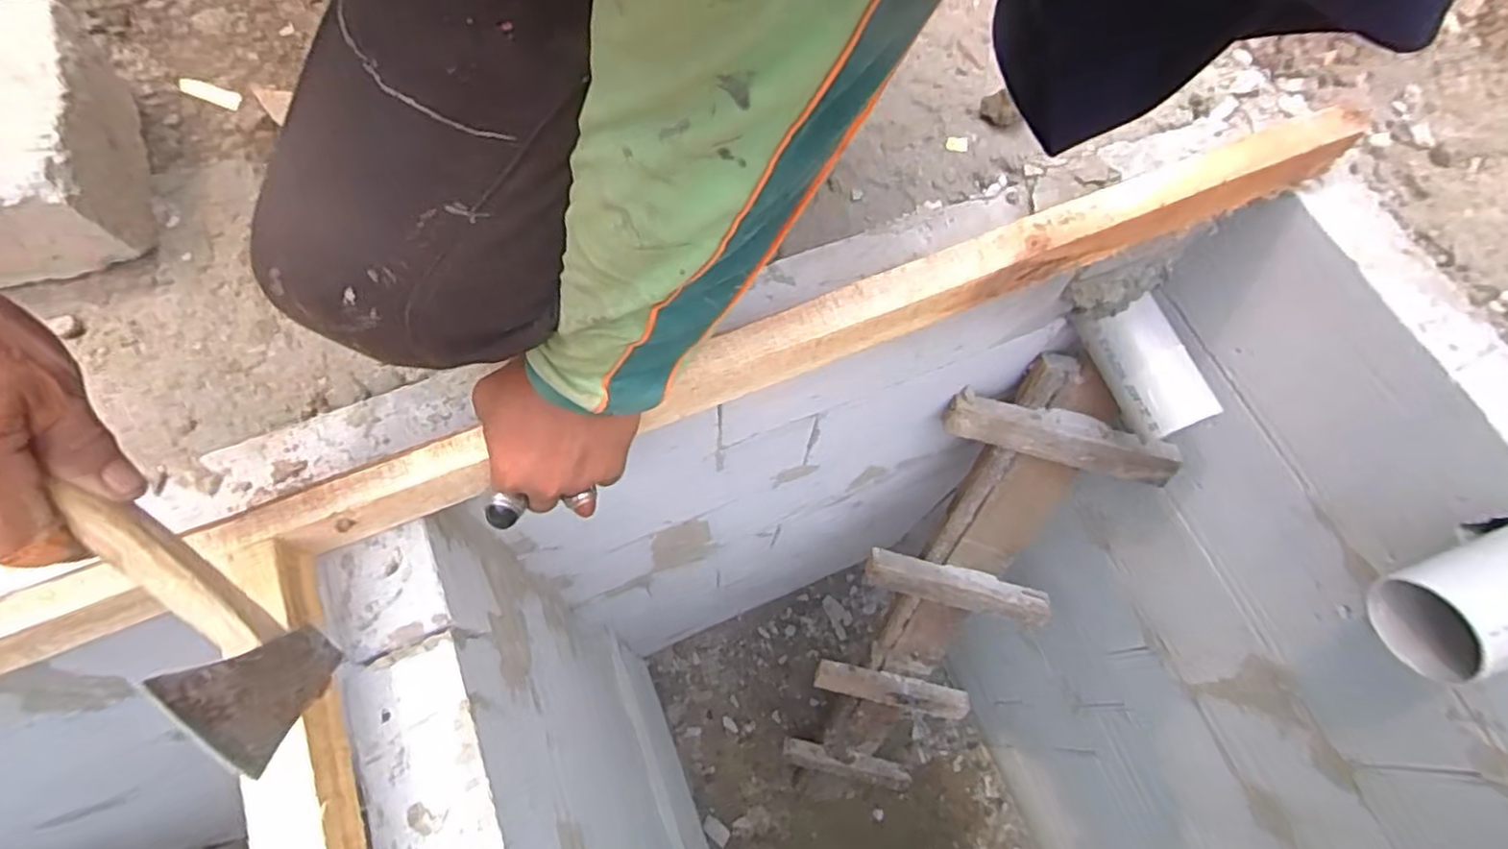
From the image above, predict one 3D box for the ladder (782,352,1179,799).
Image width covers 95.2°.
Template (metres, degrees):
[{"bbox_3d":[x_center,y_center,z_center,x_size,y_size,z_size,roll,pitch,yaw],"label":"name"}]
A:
[{"bbox_3d":[0.309,0.407,1.280,0.302,1.270,0.104,20,40,6],"label":"ladder"}]

